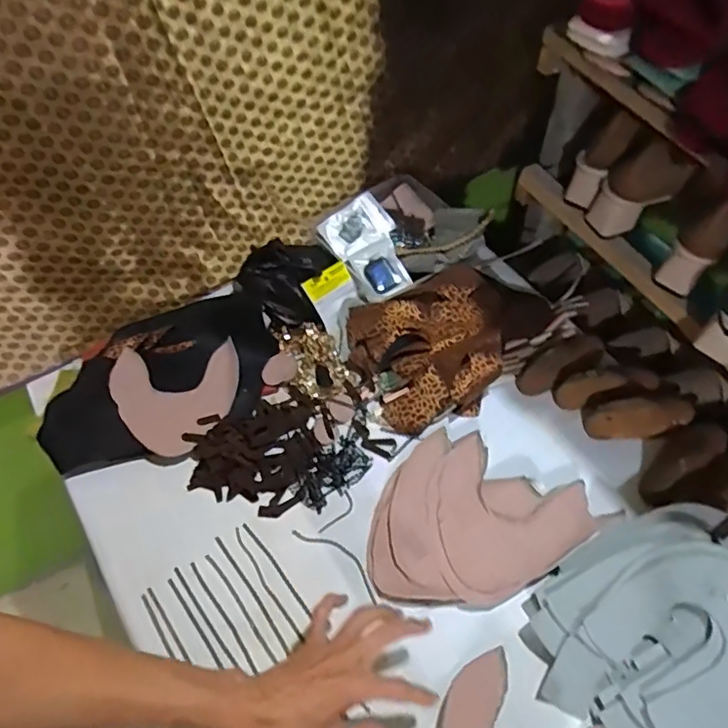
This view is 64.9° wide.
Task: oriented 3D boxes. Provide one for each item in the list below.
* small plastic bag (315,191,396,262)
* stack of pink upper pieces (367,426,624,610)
[{"bbox_3d":[-0.008,-0.206,0.856,0.104,0.018,0.074,-38,91,-18],"label":"small plastic bag"},{"bbox_3d":[0.137,0.175,0.663,0.252,0.023,0.190,0,56,2],"label":"stack of pink upper pieces"}]

